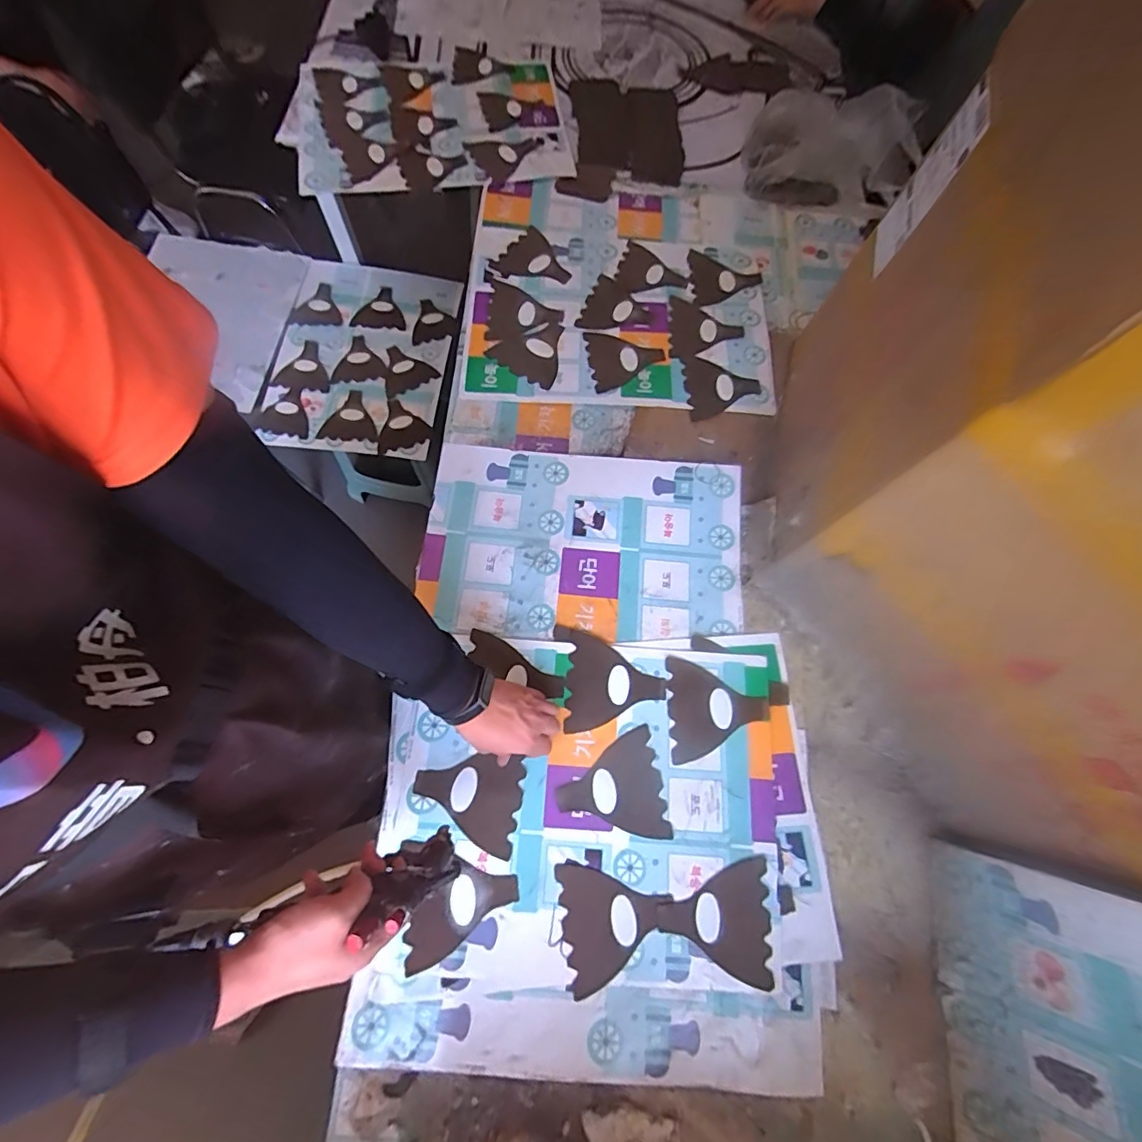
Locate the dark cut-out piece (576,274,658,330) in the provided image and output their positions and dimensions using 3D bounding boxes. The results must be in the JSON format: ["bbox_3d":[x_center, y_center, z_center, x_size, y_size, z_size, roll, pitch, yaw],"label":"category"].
[{"bbox_3d":[0.083,-0.445,0.861,0.119,0.010,0.126,23,70,5],"label":"dark cut-out piece"}]

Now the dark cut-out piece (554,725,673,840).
[{"bbox_3d":[0.047,0.262,0.605,0.127,0.008,0.121,-5,68,-8],"label":"dark cut-out piece"}]

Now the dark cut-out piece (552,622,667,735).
[{"bbox_3d":[0.051,0.132,0.653,0.130,0.006,0.128,-6,70,-6],"label":"dark cut-out piece"}]

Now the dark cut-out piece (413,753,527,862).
[{"bbox_3d":[-0.123,0.270,0.594,0.125,0.005,0.102,13,69,-2],"label":"dark cut-out piece"}]

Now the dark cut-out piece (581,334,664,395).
[{"bbox_3d":[0.090,-0.349,0.826,0.123,0.008,0.123,-9,69,-1],"label":"dark cut-out piece"}]

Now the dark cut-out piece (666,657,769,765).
[{"bbox_3d":[0.186,0.175,0.640,0.121,0.004,0.122,1,70,-3],"label":"dark cut-out piece"}]

